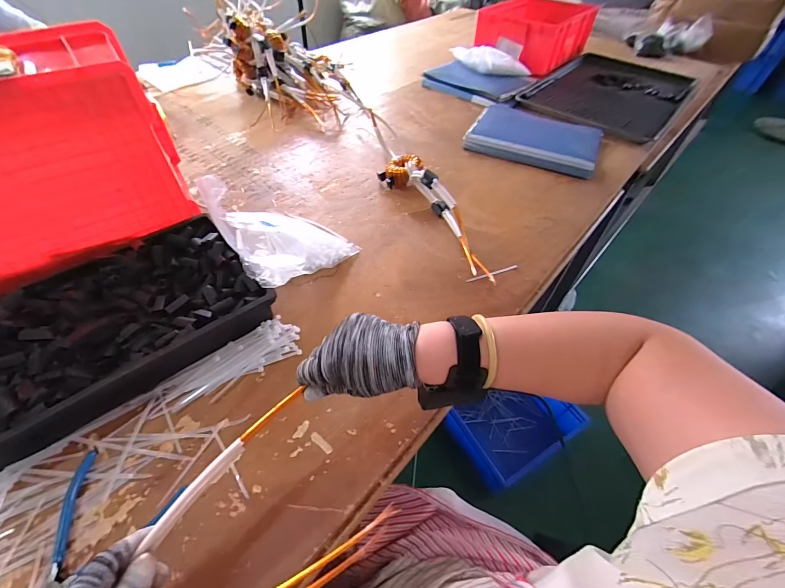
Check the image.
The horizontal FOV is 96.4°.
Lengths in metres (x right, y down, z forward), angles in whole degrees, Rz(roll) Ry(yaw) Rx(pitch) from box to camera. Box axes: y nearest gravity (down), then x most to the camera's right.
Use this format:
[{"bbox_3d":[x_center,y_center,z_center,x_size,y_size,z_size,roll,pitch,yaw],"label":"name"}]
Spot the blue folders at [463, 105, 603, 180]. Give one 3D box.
[{"bbox_3d":[0.372,-0.413,0.910,0.311,0.020,0.265,23,54,17],"label":"blue folders"}]

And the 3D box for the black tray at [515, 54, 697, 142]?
[{"bbox_3d":[0.739,-0.685,1.158,0.393,0.025,0.722,34,57,23],"label":"black tray"}]

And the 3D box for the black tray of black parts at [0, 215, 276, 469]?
[{"bbox_3d":[-0.380,0.039,0.487,0.363,0.069,0.253,-36,60,-27],"label":"black tray of black parts"}]

